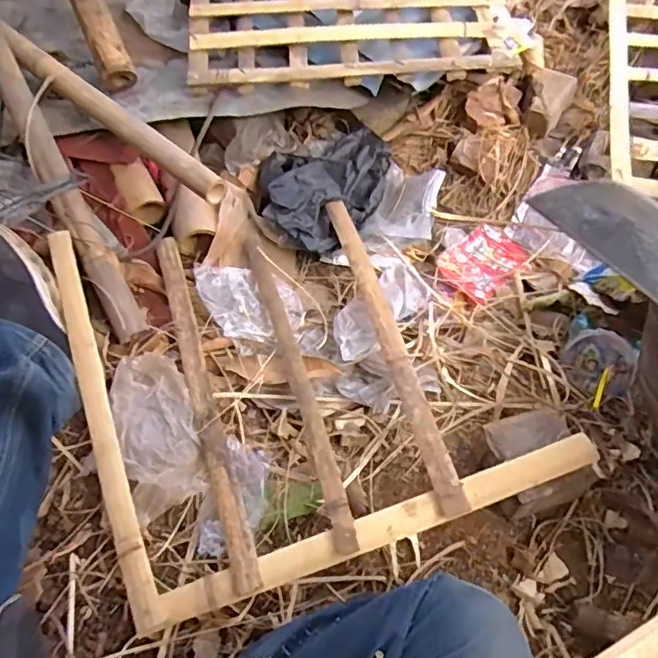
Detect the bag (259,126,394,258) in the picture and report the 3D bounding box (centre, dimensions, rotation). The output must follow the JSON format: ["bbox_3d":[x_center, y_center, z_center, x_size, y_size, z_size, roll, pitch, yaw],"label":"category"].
[{"bbox_3d":[-0.018,-0.245,0.936,0.203,0.062,0.268,28,61,17],"label":"bag"}]

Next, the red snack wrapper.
[{"bbox_3d":[0.236,-0.106,0.884,0.103,0.030,0.160,38,65,22],"label":"red snack wrapper"}]

